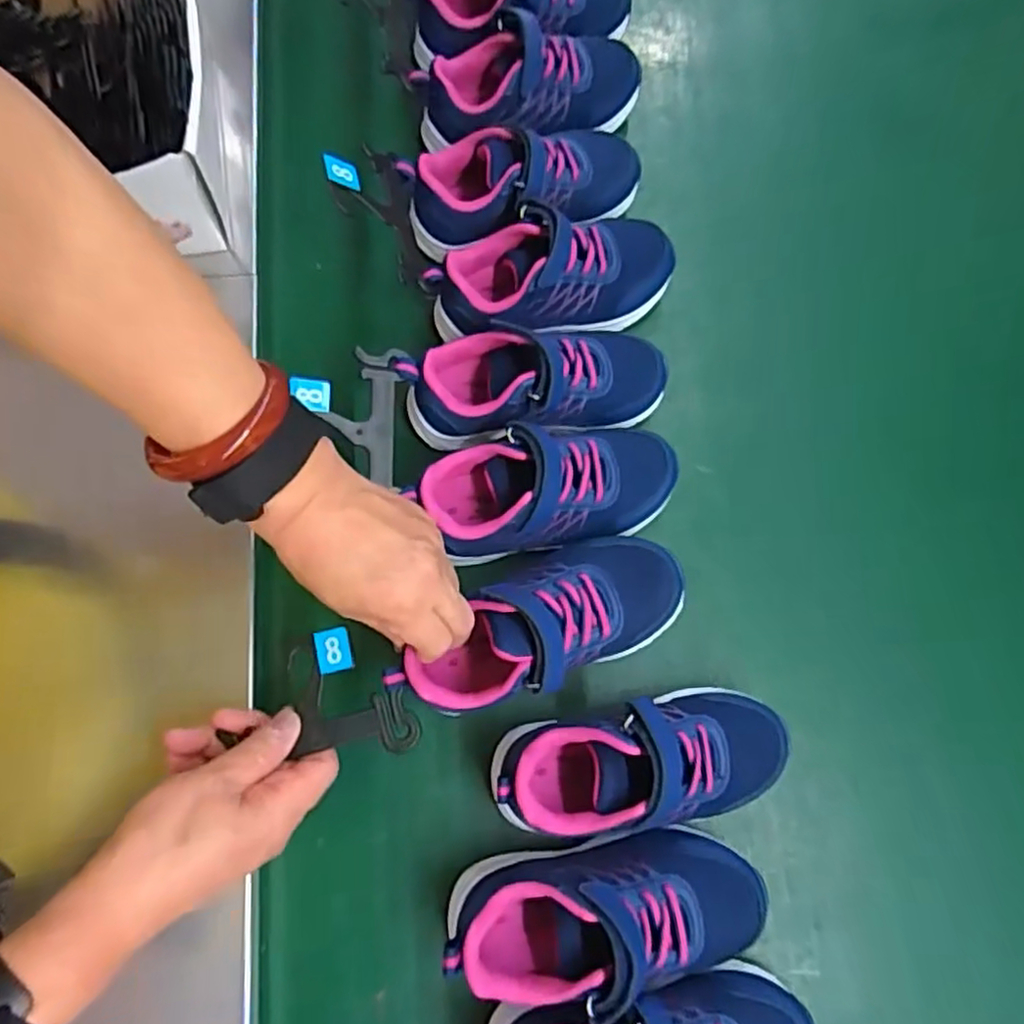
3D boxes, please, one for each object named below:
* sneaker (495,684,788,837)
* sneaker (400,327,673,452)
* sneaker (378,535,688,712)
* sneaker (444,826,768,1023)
[{"bbox_3d":[0.073,0.142,0.386,0.162,0.074,0.069,-8,76,-4],"label":"sneaker"},{"bbox_3d":[0.018,-0.082,0.448,0.174,0.061,0.071,-10,77,-4],"label":"sneaker"},{"bbox_3d":[0.020,0.062,0.394,0.161,0.066,0.070,-25,78,-8],"label":"sneaker"},{"bbox_3d":[0.052,0.217,0.369,0.171,0.077,0.072,-6,76,-3],"label":"sneaker"}]

